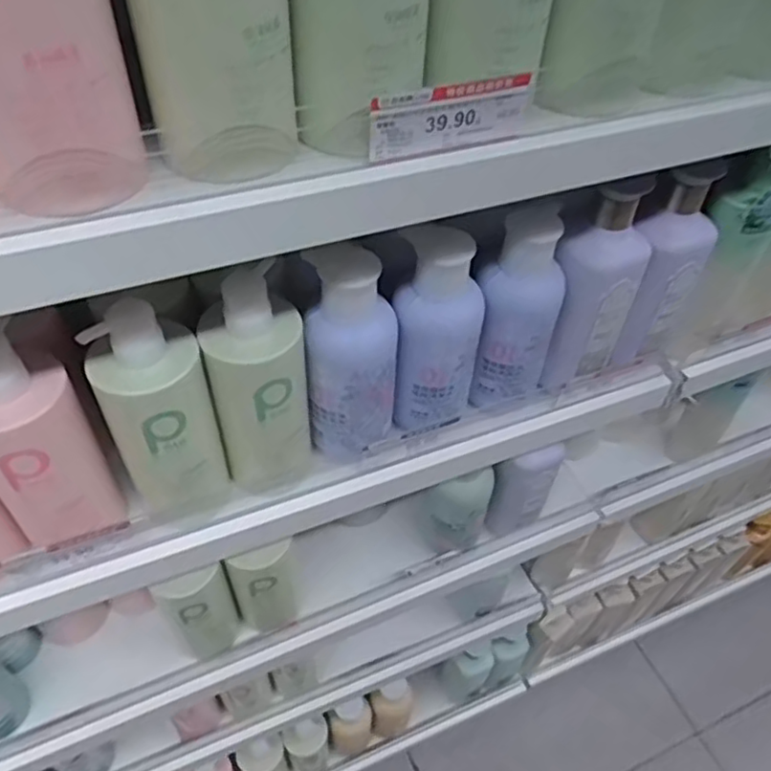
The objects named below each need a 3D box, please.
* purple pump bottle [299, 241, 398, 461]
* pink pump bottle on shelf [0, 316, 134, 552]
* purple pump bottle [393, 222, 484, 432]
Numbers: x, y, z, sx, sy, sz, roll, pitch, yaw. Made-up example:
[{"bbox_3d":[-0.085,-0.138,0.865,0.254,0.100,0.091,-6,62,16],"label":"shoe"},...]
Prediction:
[{"bbox_3d":[-0.027,-0.022,0.559,0.071,0.181,0.066,-5,50,-8],"label":"purple pump bottle"},{"bbox_3d":[-0.250,0.046,0.487,0.079,0.187,0.065,-26,56,-23],"label":"pink pump bottle on shelf"},{"bbox_3d":[0.045,-0.044,0.577,0.070,0.177,0.062,-1,50,-5],"label":"purple pump bottle"}]

